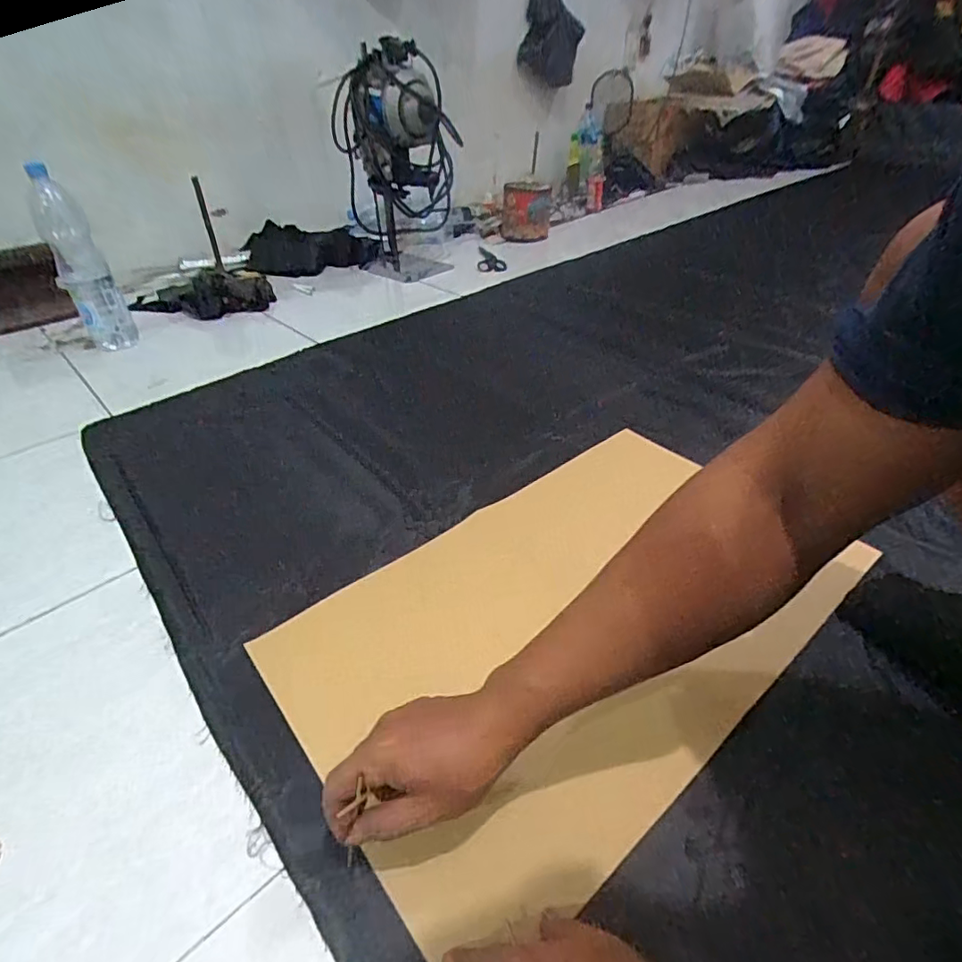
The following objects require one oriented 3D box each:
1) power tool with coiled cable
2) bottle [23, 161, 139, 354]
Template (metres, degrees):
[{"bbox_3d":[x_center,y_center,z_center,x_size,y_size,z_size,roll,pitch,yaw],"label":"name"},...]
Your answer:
[{"bbox_3d":[-0.200,-0.770,1.339,0.268,0.473,0.295,-5,38,-6],"label":"power tool with coiled cable"},{"bbox_3d":[-0.760,-0.405,1.041,0.087,0.344,0.104,-22,42,-25],"label":"bottle"}]

